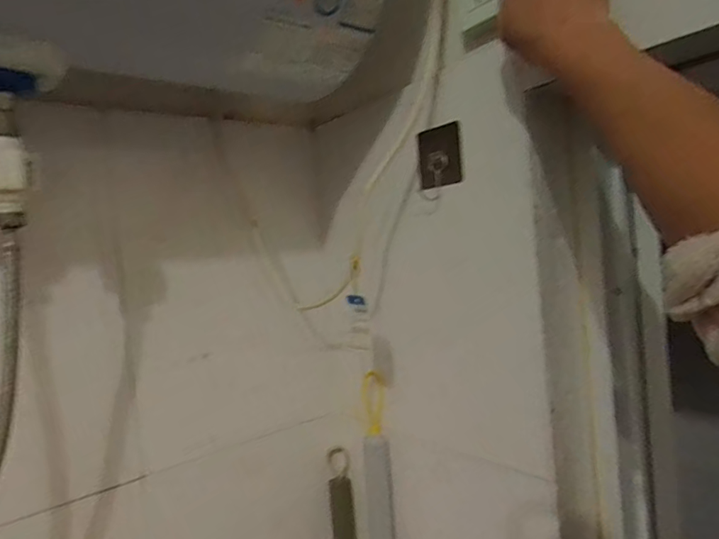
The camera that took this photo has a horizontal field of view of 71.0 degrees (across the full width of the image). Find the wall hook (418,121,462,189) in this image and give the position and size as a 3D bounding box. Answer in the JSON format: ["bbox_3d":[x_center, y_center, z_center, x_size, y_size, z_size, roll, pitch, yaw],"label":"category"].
[{"bbox_3d":[0.090,-0.129,0.575,0.008,0.065,0.065,-7,3,-30],"label":"wall hook"}]

